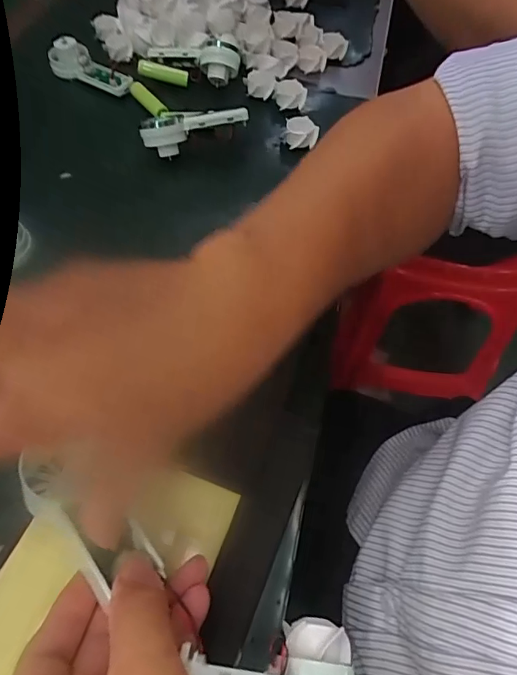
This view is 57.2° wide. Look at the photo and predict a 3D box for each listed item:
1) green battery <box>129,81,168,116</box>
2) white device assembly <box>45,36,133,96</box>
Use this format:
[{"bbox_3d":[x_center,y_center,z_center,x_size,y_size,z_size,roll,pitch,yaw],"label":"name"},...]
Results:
[{"bbox_3d":[-0.105,-0.228,0.456,0.014,0.015,0.050,-34,64,-20],"label":"green battery"},{"bbox_3d":[-0.164,-0.265,0.464,0.090,0.023,0.035,32,63,18],"label":"white device assembly"}]

